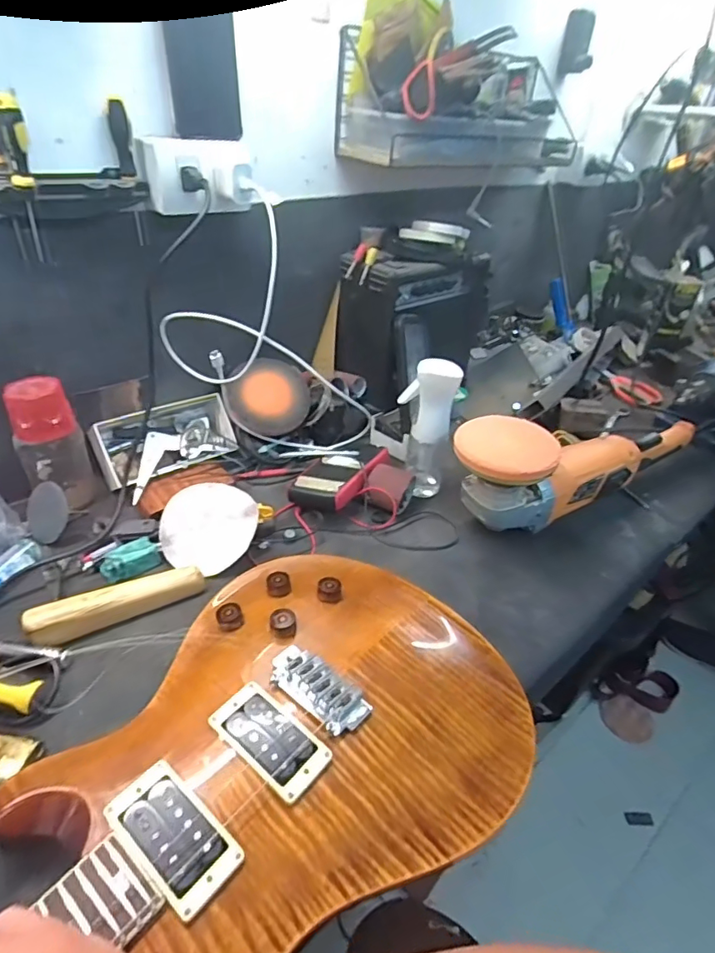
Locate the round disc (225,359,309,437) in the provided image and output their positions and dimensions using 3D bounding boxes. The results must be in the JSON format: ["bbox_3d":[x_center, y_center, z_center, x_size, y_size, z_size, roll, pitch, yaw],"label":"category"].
[{"bbox_3d":[-0.132,-0.119,0.798,0.120,0.111,0.023,-13,5,-12],"label":"round disc"}]

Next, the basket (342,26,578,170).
[{"bbox_3d":[0.187,-0.568,0.831,0.154,0.140,0.467,32,44,33],"label":"basket"}]

